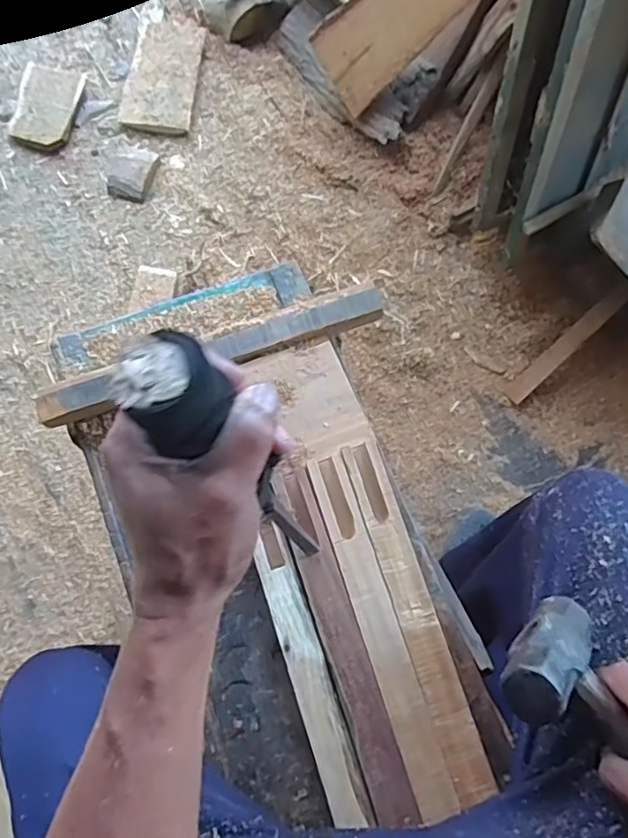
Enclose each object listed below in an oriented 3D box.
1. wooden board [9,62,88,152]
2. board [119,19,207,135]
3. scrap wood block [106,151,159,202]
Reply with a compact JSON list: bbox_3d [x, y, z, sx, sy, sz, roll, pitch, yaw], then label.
[{"bbox_3d":[-0.511,-0.605,1.139,0.123,0.032,0.174,6,76,1],"label":"wooden board"},{"bbox_3d":[-0.294,-0.678,1.174,0.130,0.022,0.254,7,76,1],"label":"board"},{"bbox_3d":[-0.352,-0.468,1.126,0.096,0.017,0.106,14,76,3],"label":"scrap wood block"}]

